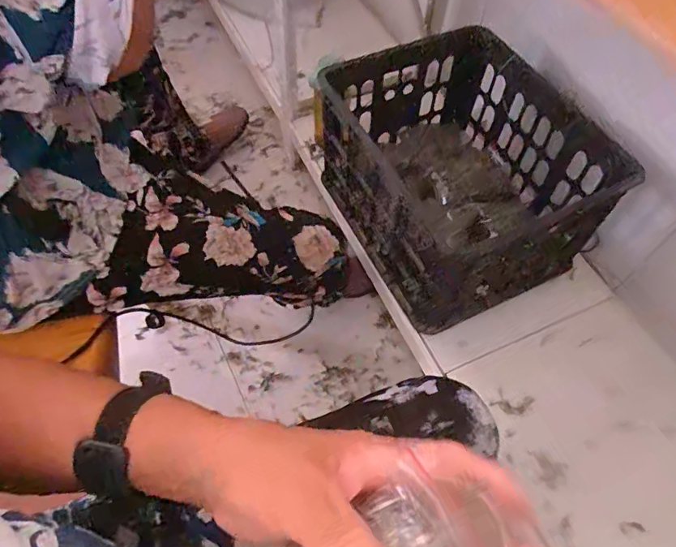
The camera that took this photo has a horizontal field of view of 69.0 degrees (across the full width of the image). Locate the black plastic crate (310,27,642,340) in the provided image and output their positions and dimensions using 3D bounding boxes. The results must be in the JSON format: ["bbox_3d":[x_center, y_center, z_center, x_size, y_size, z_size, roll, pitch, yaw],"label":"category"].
[{"bbox_3d":[0.222,-0.192,0.919,0.398,0.219,0.475,-20,61,-13],"label":"black plastic crate"}]

